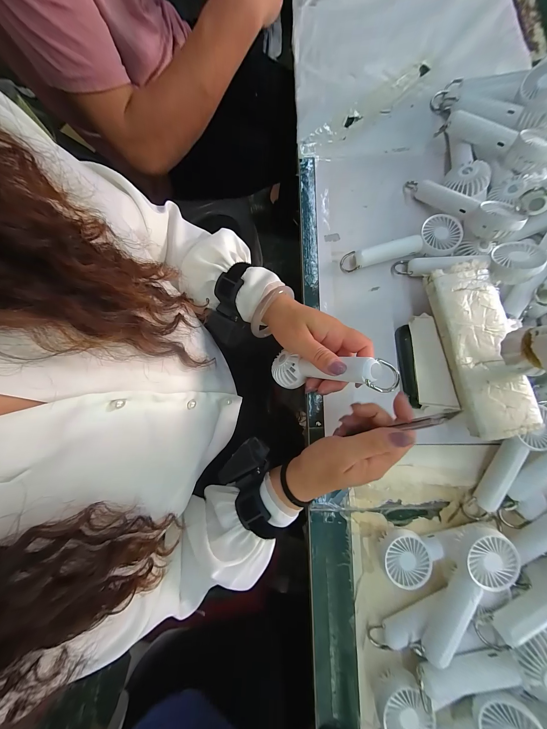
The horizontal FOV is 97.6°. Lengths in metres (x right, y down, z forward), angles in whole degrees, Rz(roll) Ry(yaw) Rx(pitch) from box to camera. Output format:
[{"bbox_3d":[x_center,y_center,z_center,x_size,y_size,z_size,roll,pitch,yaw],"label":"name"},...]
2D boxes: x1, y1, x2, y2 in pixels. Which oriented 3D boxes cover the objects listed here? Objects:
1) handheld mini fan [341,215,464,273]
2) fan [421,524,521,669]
[{"bbox_3d":[0.186,-0.164,0.347,0.161,0.031,0.056,-18,80,-3],"label":"handheld mini fan"},{"bbox_3d":[0.207,0.245,0.252,0.051,0.028,0.147,30,82,3],"label":"fan"}]

